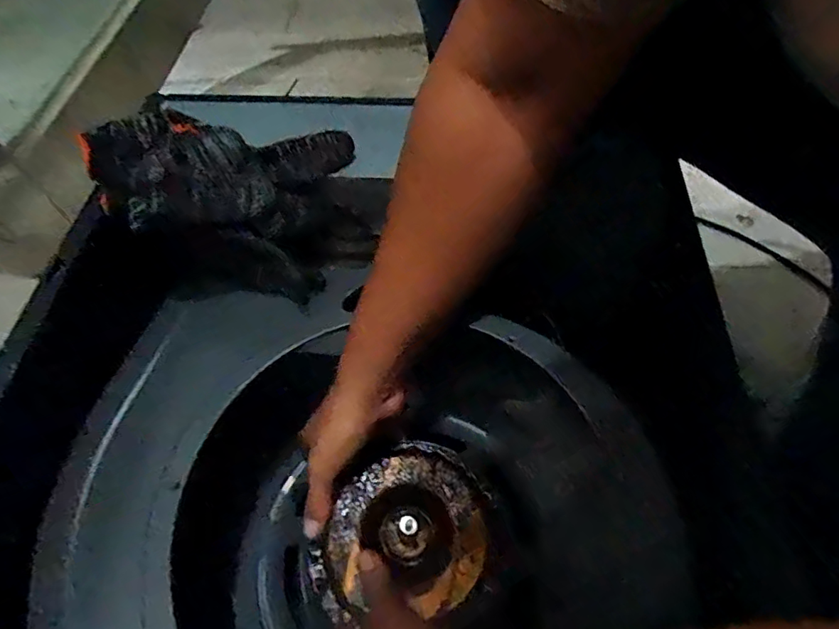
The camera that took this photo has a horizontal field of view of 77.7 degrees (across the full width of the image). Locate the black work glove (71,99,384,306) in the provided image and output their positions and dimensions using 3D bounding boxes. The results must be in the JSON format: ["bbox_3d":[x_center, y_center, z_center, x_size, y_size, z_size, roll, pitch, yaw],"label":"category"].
[{"bbox_3d":[-0.122,-0.072,0.365,0.171,0.112,0.087,-10,59,-4],"label":"black work glove"}]

